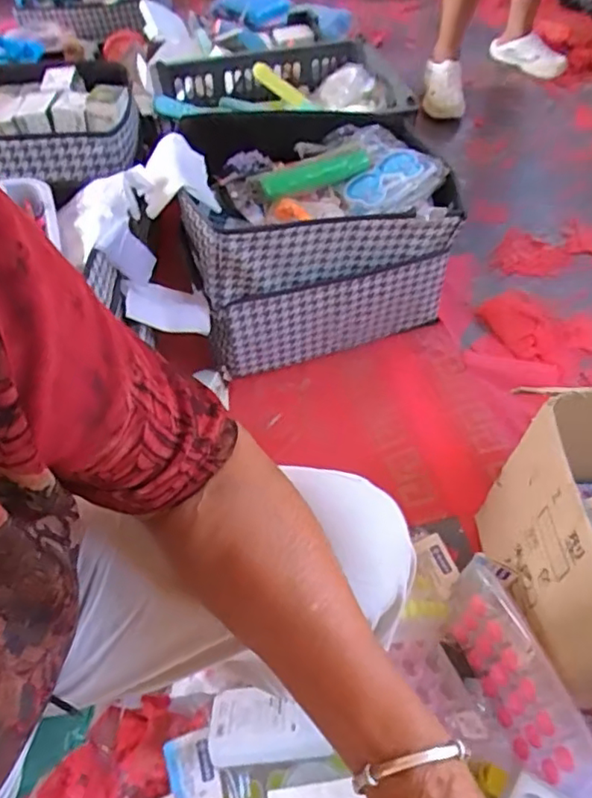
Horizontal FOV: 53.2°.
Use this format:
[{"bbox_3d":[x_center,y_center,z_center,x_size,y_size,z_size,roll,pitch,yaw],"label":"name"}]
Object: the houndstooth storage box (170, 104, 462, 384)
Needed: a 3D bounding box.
[{"bbox_3d":[0.028,-0.292,1.032,0.431,0.301,0.311,-17,53,-11],"label":"houndstooth storage box"}]

